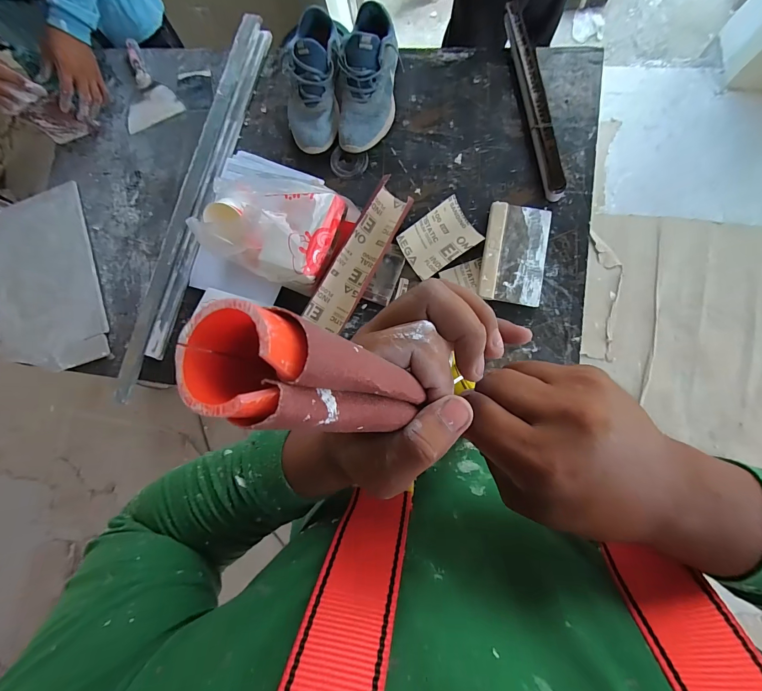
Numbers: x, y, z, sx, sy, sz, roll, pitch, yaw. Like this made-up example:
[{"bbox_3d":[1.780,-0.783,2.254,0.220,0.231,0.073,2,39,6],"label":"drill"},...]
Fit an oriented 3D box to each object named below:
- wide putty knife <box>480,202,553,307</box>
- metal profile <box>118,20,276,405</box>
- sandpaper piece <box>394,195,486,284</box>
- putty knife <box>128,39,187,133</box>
[{"bbox_3d":[0.256,-0.178,0.663,0.115,0.022,0.195,10,86,7],"label":"wide putty knife"},{"bbox_3d":[-0.405,-0.305,0.754,0.075,0.017,0.863,17,86,7],"label":"metal profile"},{"bbox_3d":[0.114,-0.208,0.679,0.143,0.028,0.102,-35,82,2],"label":"sandpaper piece"},{"bbox_3d":[-0.558,-0.598,0.794,0.132,0.027,0.196,-29,82,3],"label":"putty knife"}]

